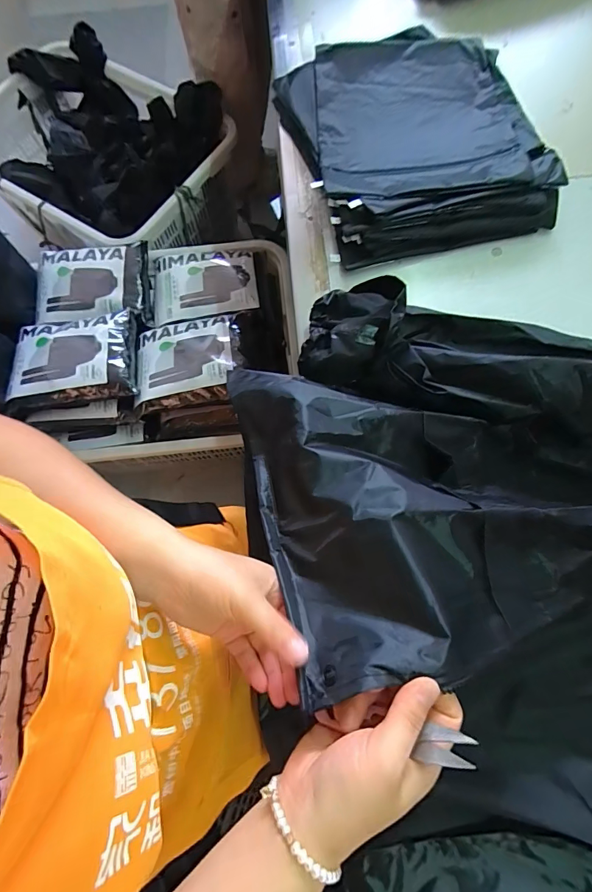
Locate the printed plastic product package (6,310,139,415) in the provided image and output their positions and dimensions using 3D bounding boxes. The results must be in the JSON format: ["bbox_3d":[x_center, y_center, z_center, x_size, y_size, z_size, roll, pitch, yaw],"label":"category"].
[{"bbox_3d":[-0.524,-0.199,0.913,0.284,0.058,0.237,-12,74,-2],"label":"printed plastic product package"}]

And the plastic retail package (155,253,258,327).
[{"bbox_3d":[-0.242,-0.418,1.016,0.272,0.054,0.230,-8,74,-1],"label":"plastic retail package"}]

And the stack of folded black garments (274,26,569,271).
[{"bbox_3d":[0.169,-0.469,0.578,0.335,0.049,0.419,-12,74,-2],"label":"stack of folded black garments"}]

